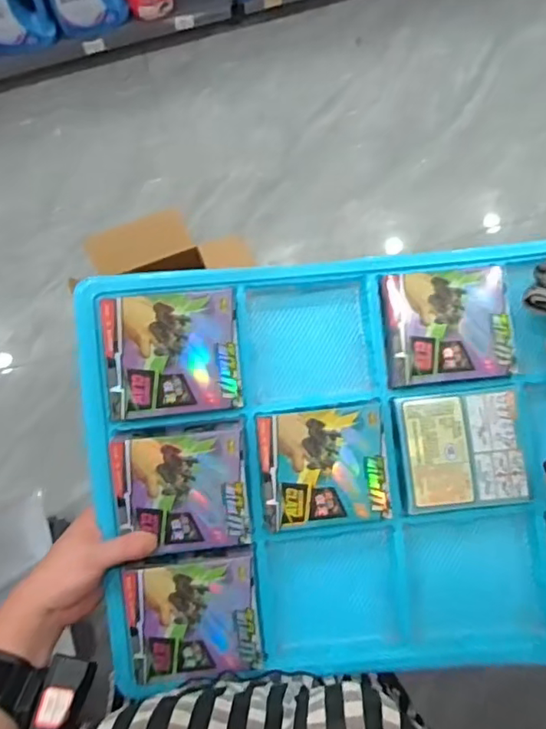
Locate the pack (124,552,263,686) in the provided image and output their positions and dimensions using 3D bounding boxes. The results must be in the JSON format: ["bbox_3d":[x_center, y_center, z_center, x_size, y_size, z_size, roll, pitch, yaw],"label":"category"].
[{"bbox_3d":[-0.068,0.223,0.492,0.111,0.015,0.101,-6,95,-4],"label":"pack"}]

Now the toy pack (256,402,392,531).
[{"bbox_3d":[0.046,0.091,0.498,0.112,0.023,0.100,-7,79,-1],"label":"toy pack"}]

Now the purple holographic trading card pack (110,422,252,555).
[{"bbox_3d":[-0.079,0.111,0.493,0.112,0.028,0.105,-3,98,-3],"label":"purple holographic trading card pack"}]

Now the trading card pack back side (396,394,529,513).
[{"bbox_3d":[0.172,0.078,0.506,0.109,0.011,0.099,-4,79,-1],"label":"trading card pack back side"}]

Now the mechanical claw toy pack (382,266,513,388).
[{"bbox_3d":[0.163,-0.036,0.521,0.112,0.017,0.104,-5,79,-1],"label":"mechanical claw toy pack"}]

